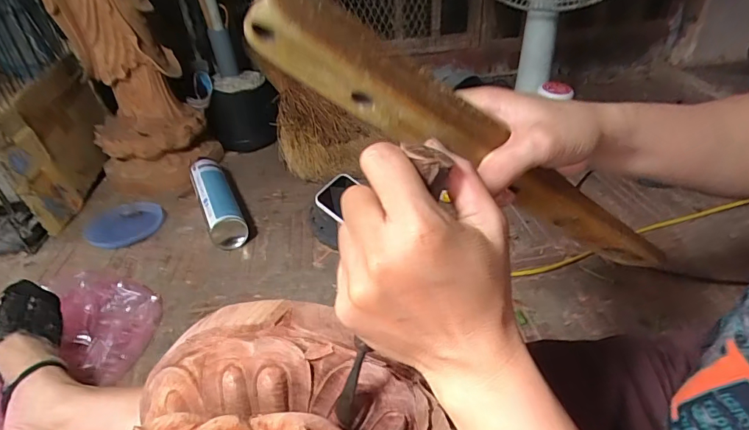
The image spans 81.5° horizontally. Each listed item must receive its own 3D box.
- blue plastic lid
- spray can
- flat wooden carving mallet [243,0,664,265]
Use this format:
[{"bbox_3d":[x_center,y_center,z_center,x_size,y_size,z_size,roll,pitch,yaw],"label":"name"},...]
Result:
[{"bbox_3d":[-0.488,0.016,0.851,0.137,0.010,0.137,-3,36,2],"label":"blue plastic lid"},{"bbox_3d":[-0.306,-0.030,0.849,0.069,0.066,0.277,-19,39,-20],"label":"spray can"},{"bbox_3d":[0.076,-0.033,0.278,0.330,0.047,0.027,26,27,-25],"label":"flat wooden carving mallet"}]

